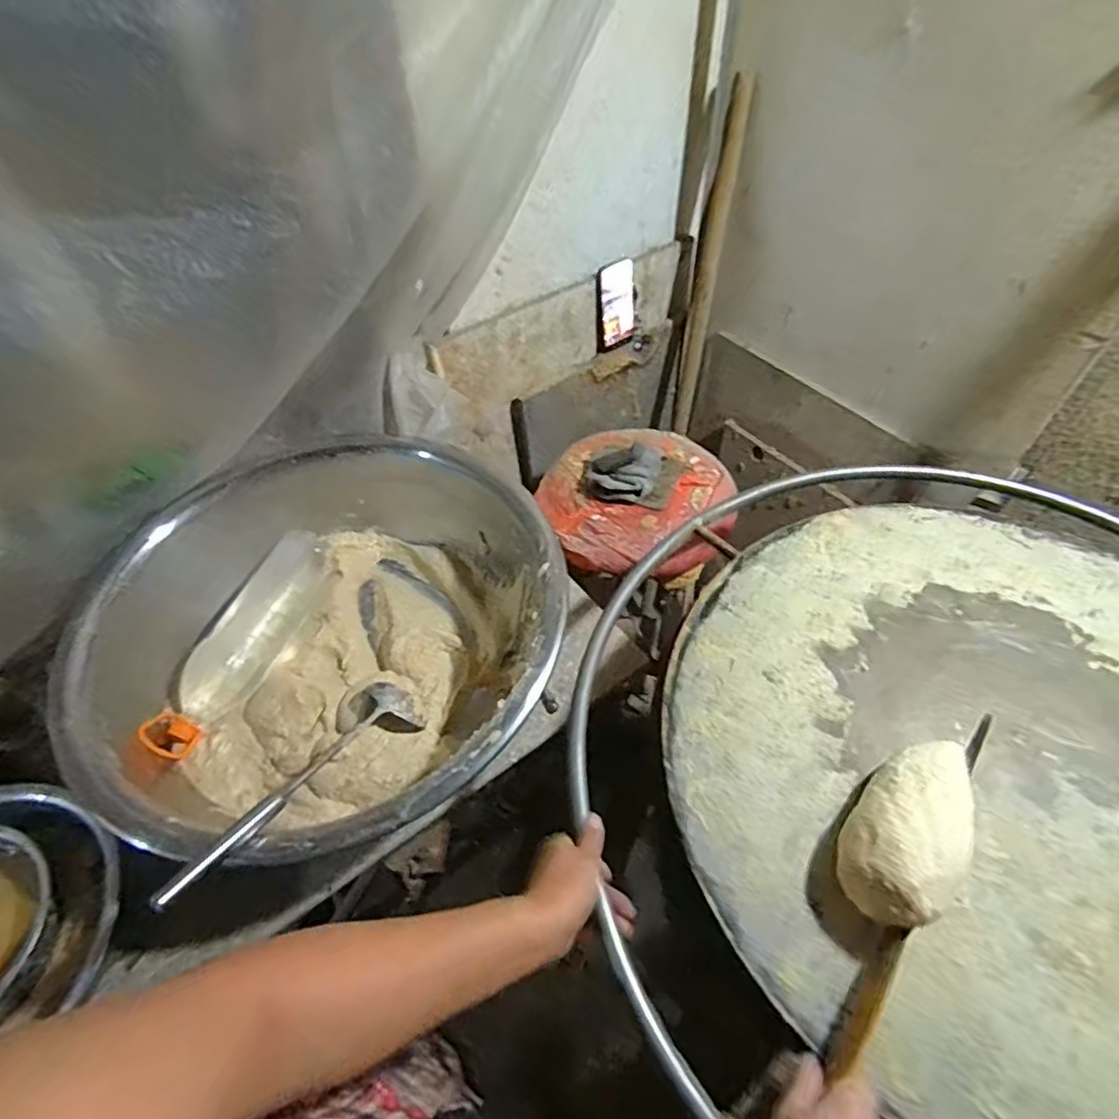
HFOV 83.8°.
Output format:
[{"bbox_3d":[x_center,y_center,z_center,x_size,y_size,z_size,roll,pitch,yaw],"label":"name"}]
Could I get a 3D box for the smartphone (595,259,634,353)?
[{"bbox_3d":[0.109,-0.480,1.193,0.083,0.162,0.017,-23,47,-19],"label":"smartphone"}]

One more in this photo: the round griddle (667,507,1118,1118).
[{"bbox_3d":[0.427,0.185,0.589,0.617,0.017,0.608,-26,55,-18],"label":"round griddle"}]

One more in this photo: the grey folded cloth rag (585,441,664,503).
[{"bbox_3d":[0.105,-0.143,1.020,0.117,0.045,0.116,10,51,9],"label":"grey folded cloth rag"}]

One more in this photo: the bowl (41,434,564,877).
[{"bbox_3d":[-0.303,0.092,0.844,0.599,0.193,0.581,0,50,0],"label":"bowl"}]

